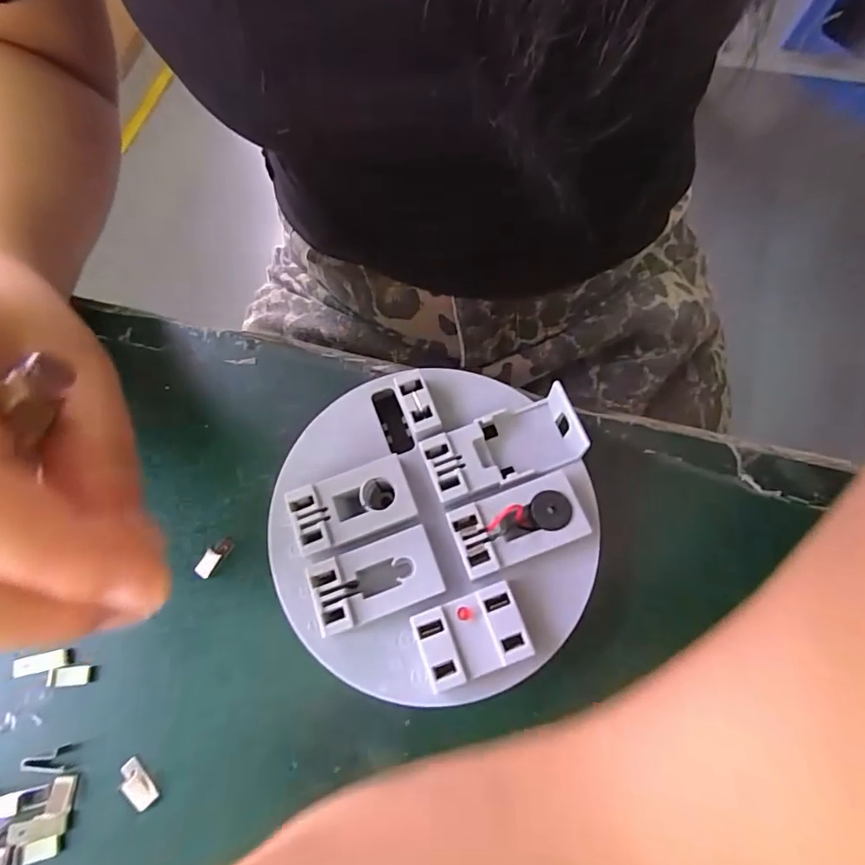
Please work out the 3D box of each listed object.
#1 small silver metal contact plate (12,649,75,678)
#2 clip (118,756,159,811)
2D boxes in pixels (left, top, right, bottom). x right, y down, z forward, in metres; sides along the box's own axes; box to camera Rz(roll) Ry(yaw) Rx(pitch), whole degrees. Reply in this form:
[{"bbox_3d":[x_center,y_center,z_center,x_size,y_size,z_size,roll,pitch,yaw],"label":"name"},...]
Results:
[{"bbox_3d":[-0.127,0.075,0.160,0.015,0.007,0.006,-13,73,-2],"label":"small silver metal contact plate"},{"bbox_3d":[-0.091,0.107,0.149,0.007,0.004,0.014,-40,75,-10],"label":"clip"}]

